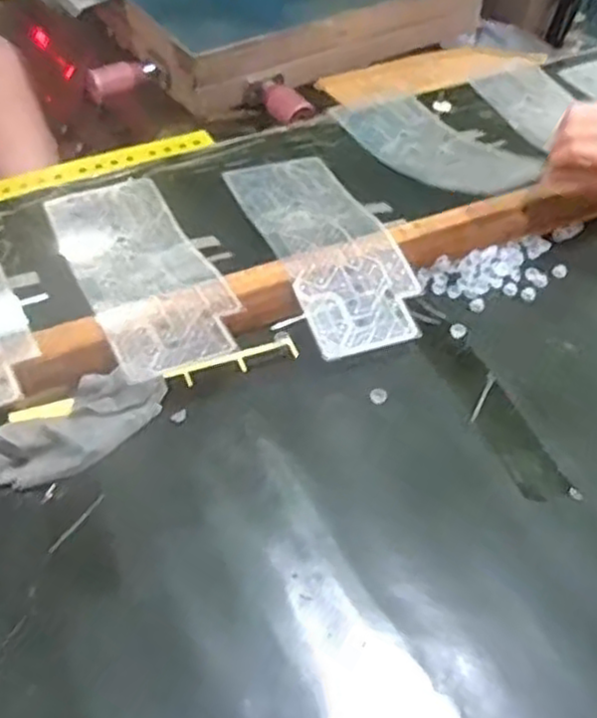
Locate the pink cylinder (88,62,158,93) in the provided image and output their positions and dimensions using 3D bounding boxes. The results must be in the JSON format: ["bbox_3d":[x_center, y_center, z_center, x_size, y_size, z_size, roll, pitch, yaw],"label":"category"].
[{"bbox_3d":[-0.237,-0.387,0.993,0.099,0.028,0.029,-25,57,-23],"label":"pink cylinder"}]

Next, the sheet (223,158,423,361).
[{"bbox_3d":[0.025,-0.127,0.748,0.124,0.040,0.300,-14,53,-16],"label":"sheet"}]

